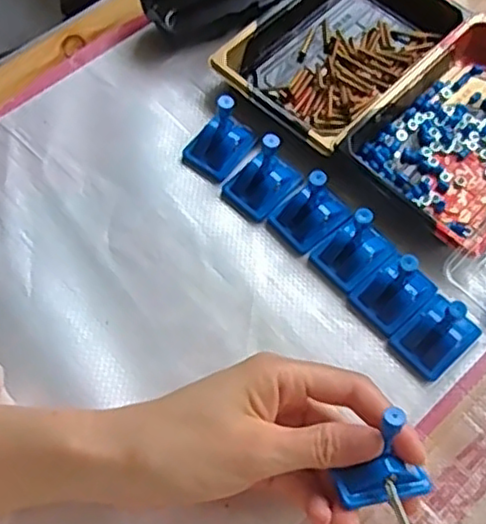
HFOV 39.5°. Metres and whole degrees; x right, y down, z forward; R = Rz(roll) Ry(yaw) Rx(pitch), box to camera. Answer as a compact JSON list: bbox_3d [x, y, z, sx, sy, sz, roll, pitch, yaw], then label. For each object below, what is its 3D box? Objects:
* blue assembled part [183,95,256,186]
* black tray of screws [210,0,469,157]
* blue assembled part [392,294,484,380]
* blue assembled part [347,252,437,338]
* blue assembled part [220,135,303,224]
[{"bbox_3d":[-0.016,-0.079,0.422,0.034,0.040,0.036,37,69,16],"label":"blue assembled part"},{"bbox_3d":[0.071,-0.149,0.468,0.106,0.024,0.158,40,70,17],"label":"black tray of screws"},{"bbox_3d":[0.110,0.035,0.370,0.042,0.043,0.033,-38,70,-17],"label":"blue assembled part"},{"bbox_3d":[0.088,0.012,0.382,0.040,0.042,0.034,-39,70,-18],"label":"blue assembled part"},{"bbox_3d":[0.012,-0.055,0.409,0.039,0.044,0.033,-39,70,-18],"label":"blue assembled part"}]

